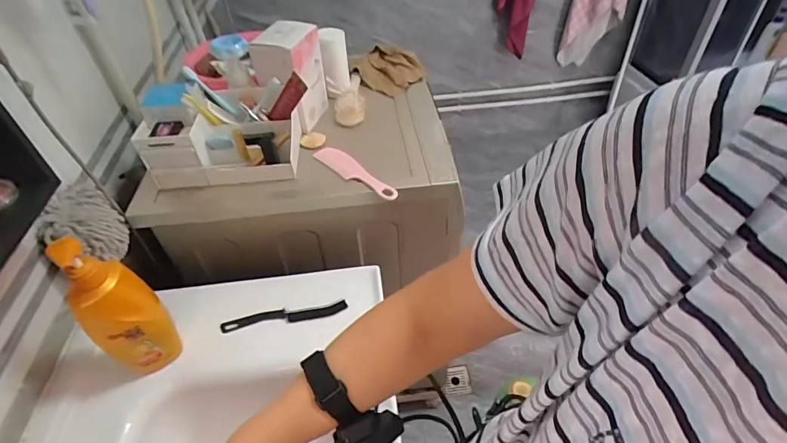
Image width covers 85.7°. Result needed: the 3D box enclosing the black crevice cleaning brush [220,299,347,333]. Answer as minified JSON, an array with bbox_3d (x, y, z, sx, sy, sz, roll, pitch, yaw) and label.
[{"bbox_3d":[-0.184,0.158,0.712,0.206,0.011,0.023,-8,44,-6],"label":"black crevice cleaning brush"}]

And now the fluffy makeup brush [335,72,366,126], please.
[{"bbox_3d":[-0.094,-0.258,0.902,0.062,0.049,0.135,-7,44,-5],"label":"fluffy makeup brush"}]

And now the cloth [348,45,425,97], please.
[{"bbox_3d":[-0.011,-0.349,0.952,0.144,0.062,0.143,30,52,29],"label":"cloth"}]

